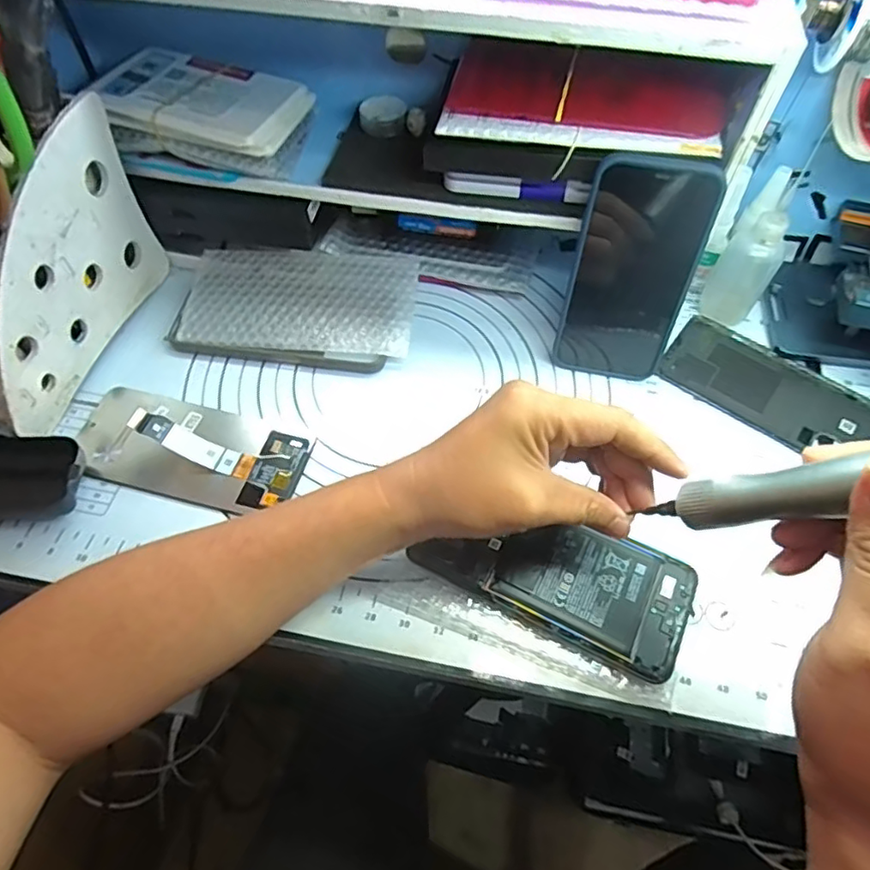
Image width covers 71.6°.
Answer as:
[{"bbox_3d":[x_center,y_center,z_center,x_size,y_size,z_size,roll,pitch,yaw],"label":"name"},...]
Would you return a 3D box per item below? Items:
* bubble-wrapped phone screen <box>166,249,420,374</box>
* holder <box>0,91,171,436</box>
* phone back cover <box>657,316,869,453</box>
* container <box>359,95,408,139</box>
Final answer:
[{"bbox_3d":[-0.104,-0.100,0.467,0.174,0.027,0.097,6,57,3],"label":"bubble-wrapped phone screen"},{"bbox_3d":[-0.275,-0.109,0.398,0.081,0.131,0.184,15,58,9],"label":"holder"},{"bbox_3d":[0.243,-0.032,0.434,0.150,0.009,0.071,35,63,20],"label":"phone back cover"},{"bbox_3d":[-0.039,-0.238,0.450,0.034,0.017,0.034,1,57,-1],"label":"container"}]

